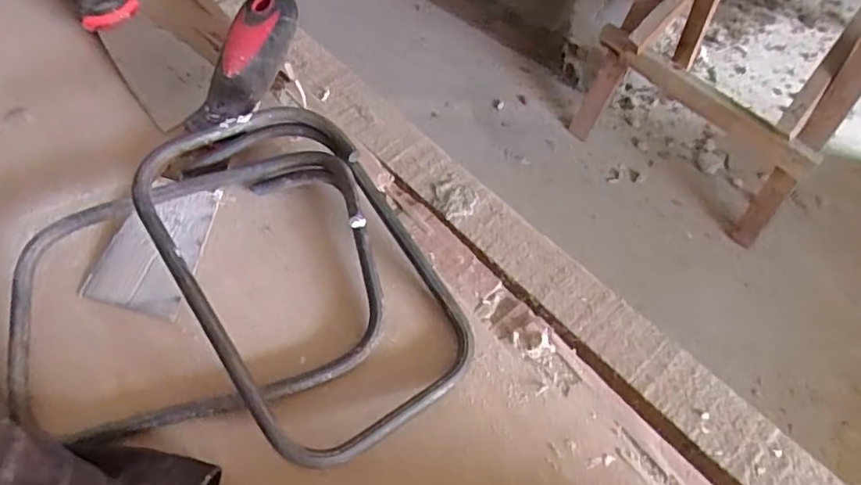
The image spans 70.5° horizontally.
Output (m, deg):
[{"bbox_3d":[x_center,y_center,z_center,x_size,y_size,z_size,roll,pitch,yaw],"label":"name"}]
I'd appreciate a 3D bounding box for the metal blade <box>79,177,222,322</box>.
[{"bbox_3d":[-0.134,0.001,0.294,0.048,0.009,0.065,11,71,8],"label":"metal blade"}]

